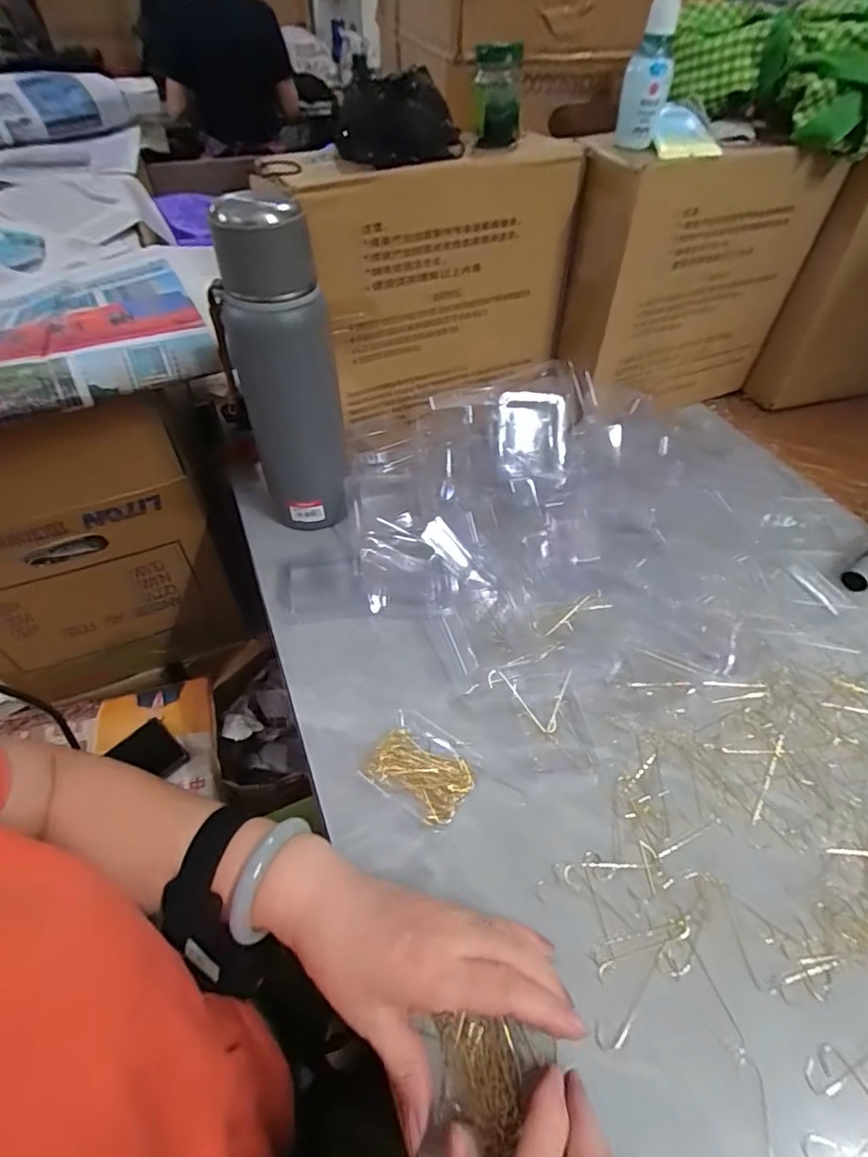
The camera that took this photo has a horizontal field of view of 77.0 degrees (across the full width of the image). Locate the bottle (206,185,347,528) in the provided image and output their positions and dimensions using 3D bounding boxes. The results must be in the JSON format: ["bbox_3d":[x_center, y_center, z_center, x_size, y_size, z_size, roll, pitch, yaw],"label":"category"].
[{"bbox_3d":[-0.127,-0.154,0.485,0.082,0.305,0.063,-14,51,-13],"label":"bottle"}]

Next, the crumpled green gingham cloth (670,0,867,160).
[{"bbox_3d":[0.330,-0.476,0.508,0.209,0.094,0.082,31,55,24],"label":"crumpled green gingham cloth"}]

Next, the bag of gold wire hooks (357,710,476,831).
[{"bbox_3d":[-0.007,0.131,0.385,0.072,0.013,0.063,27,53,21],"label":"bag of gold wire hooks"}]

